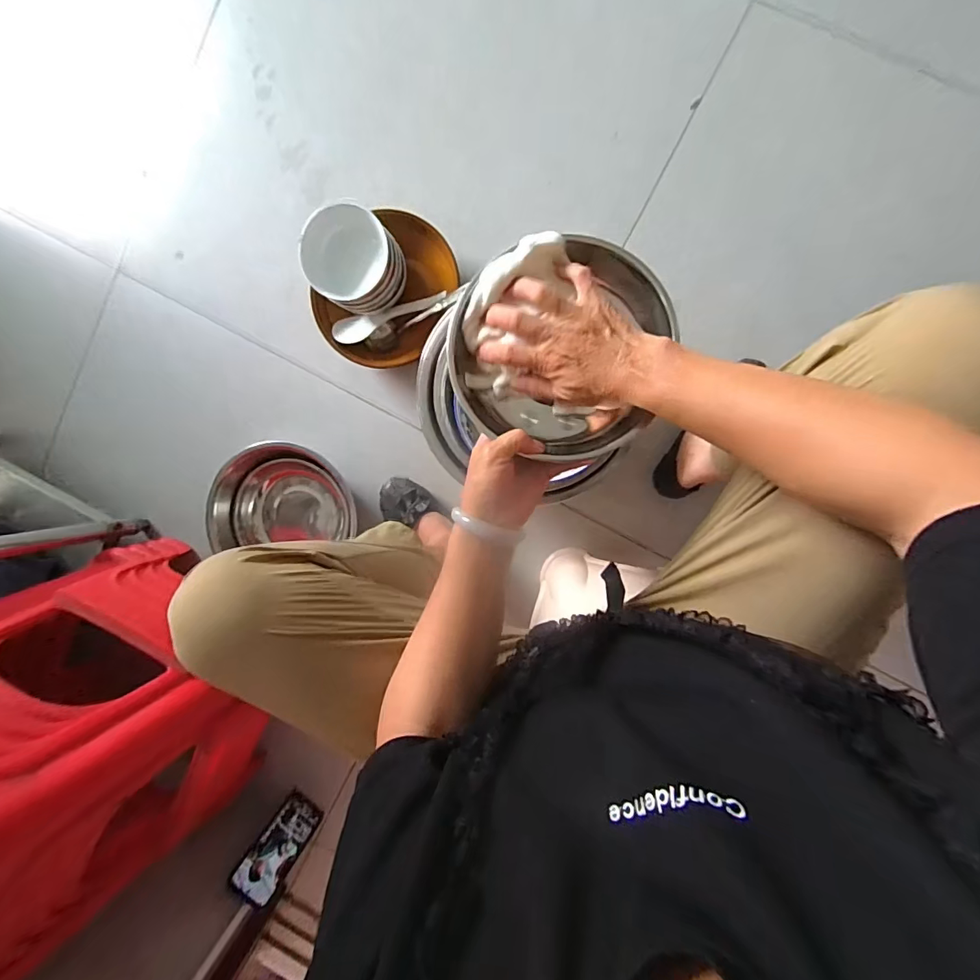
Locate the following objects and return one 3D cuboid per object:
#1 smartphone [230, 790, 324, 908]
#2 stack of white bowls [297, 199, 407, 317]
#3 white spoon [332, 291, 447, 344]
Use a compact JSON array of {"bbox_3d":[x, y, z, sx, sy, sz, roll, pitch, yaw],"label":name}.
[{"bbox_3d":[-0.379,0.640,0.843,0.079,0.175,0.007,38,113,0],"label":"smartphone"},{"bbox_3d":[-0.202,-0.353,0.714,0.152,0.097,0.136,31,113,-14],"label":"stack of white bowls"},{"bbox_3d":[-0.164,-0.285,0.759,0.187,0.031,0.044,-19,93,7],"label":"white spoon"}]

